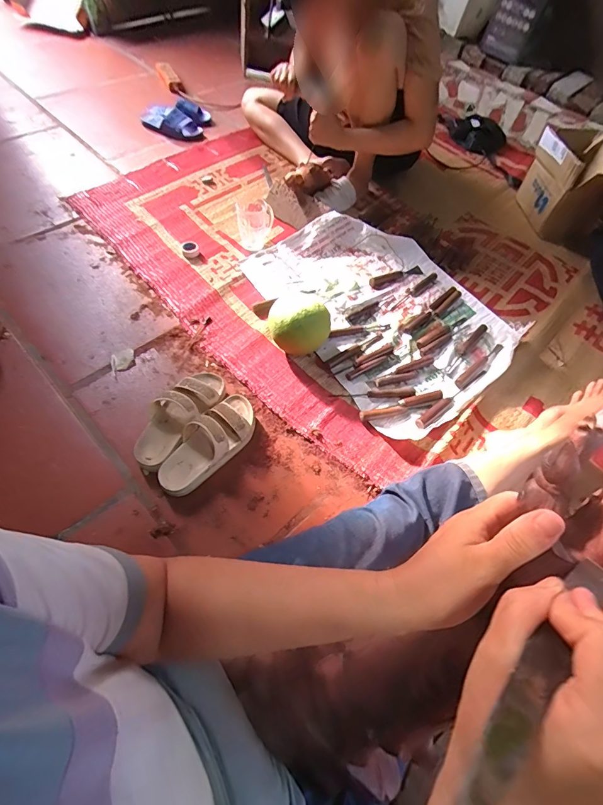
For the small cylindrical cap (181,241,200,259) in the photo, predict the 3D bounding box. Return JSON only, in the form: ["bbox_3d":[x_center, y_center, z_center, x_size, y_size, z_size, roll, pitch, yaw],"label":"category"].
[{"bbox_3d":[-0.305,-0.419,1.066,0.046,0.025,0.053,-14,61,-12],"label":"small cylindrical cap"}]

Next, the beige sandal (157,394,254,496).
[{"bbox_3d":[-0.177,0.072,0.745,0.097,0.067,0.232,34,63,16],"label":"beige sandal"}]

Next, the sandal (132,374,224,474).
[{"bbox_3d":[-0.242,0.022,0.767,0.090,0.071,0.235,28,61,13],"label":"sandal"}]

